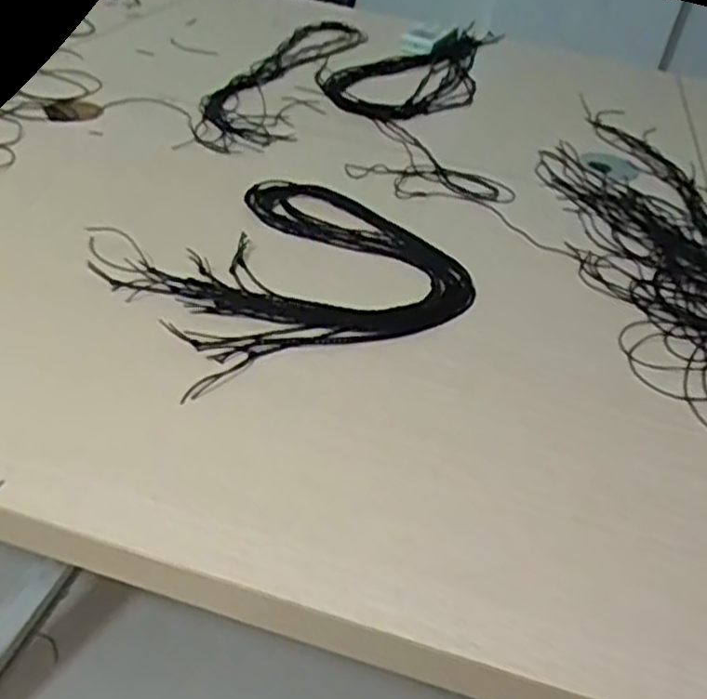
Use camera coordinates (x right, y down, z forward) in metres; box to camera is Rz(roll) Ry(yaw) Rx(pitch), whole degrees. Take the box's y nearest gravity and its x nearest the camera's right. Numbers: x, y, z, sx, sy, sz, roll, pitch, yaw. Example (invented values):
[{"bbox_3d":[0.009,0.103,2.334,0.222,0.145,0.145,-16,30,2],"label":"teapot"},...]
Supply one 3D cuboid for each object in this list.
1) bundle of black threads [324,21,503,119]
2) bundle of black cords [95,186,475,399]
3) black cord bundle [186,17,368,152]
[{"bbox_3d":[0.081,-0.353,0.903,0.157,0.025,0.379,15,39,11],"label":"bundle of black threads"},{"bbox_3d":[-0.049,-0.062,0.514,0.226,0.009,0.199,-21,46,-30],"label":"bundle of black cords"},{"bbox_3d":[-0.074,-0.311,0.831,0.101,0.019,0.431,12,39,6],"label":"black cord bundle"}]

